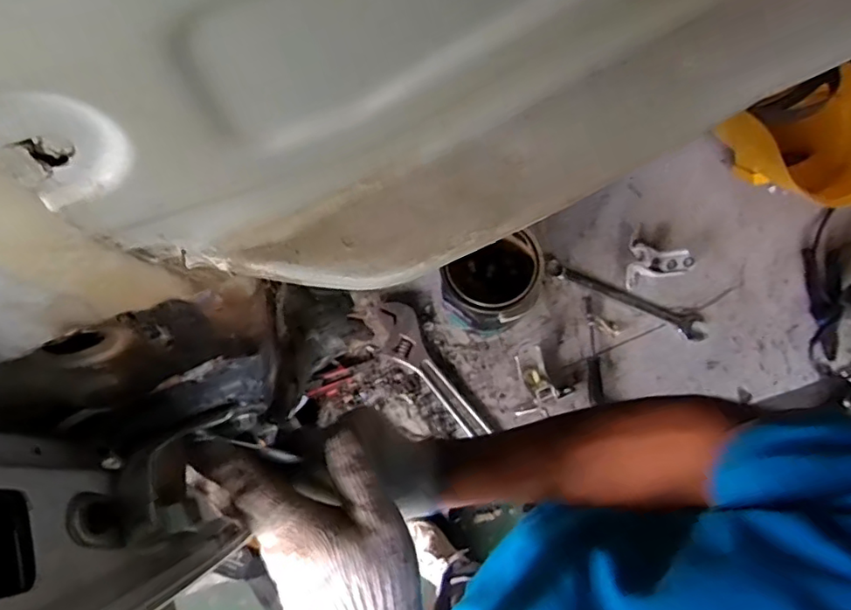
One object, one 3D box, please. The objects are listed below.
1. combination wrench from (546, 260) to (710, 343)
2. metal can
[{"bbox_3d":[0.337,-0.014,0.946,0.274,0.015,0.041,26,75,9],"label":"combination wrench"},{"bbox_3d":[0.111,-0.039,0.910,0.149,0.141,0.147,0,73,1],"label":"metal can"}]

